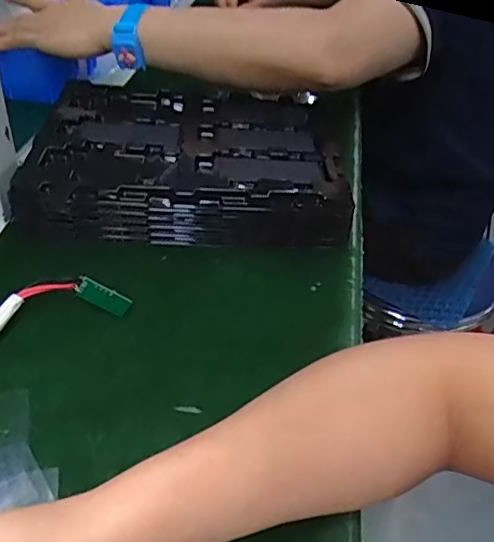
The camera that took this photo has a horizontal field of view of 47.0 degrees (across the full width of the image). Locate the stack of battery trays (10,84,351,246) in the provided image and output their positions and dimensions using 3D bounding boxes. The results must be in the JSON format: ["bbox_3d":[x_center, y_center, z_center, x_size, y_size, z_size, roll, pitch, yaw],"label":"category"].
[{"bbox_3d":[-0.051,-0.104,0.537,0.267,0.057,0.211,4,40,-3],"label":"stack of battery trays"}]

